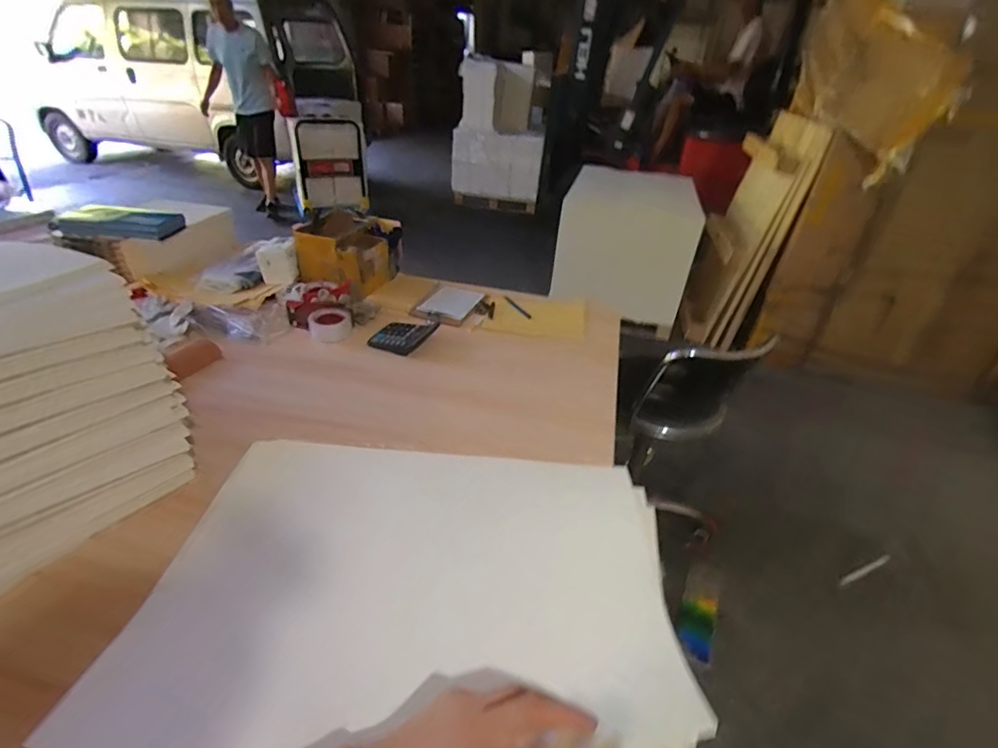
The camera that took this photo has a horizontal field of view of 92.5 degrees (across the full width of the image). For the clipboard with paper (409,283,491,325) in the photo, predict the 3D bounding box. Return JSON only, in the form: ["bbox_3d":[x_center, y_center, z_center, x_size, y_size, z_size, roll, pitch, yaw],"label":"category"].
[{"bbox_3d":[-0.134,-0.191,1.290,0.151,0.014,0.194,16,36,16],"label":"clipboard with paper"}]

